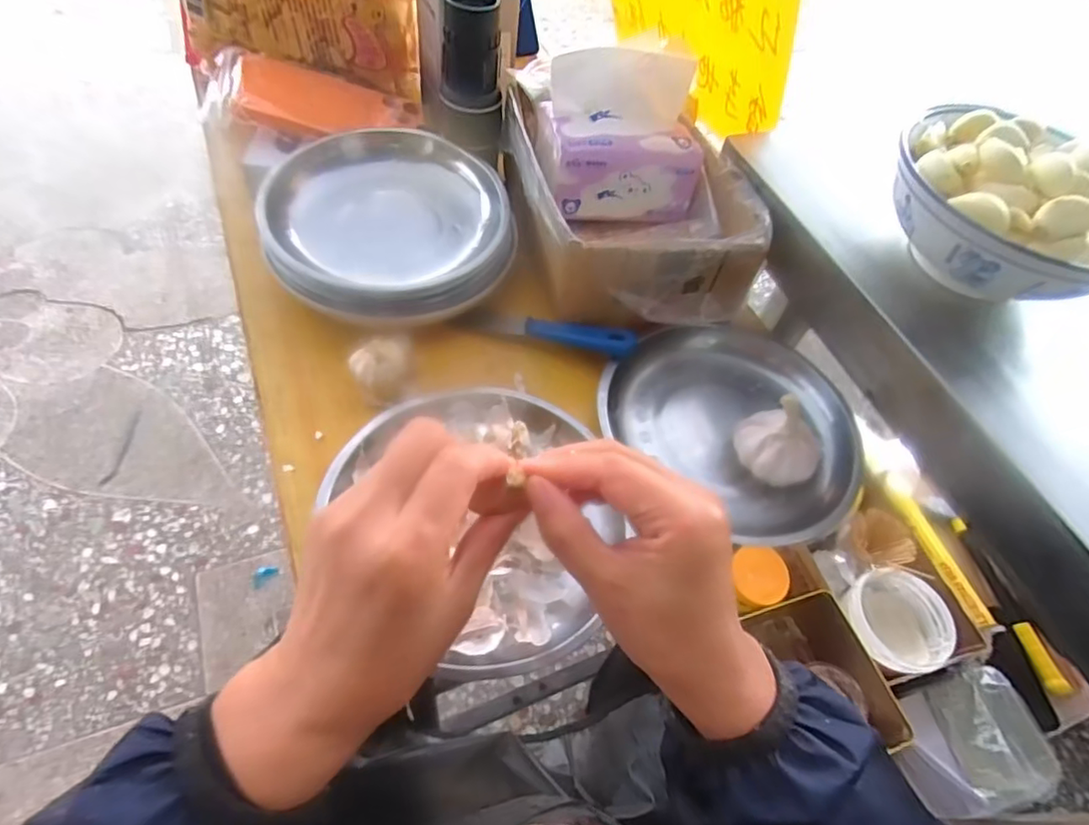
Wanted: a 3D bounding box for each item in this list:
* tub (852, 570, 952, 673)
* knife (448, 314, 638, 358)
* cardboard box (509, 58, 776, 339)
[{"bbox_3d":[0.447,0.274,0.774,0.115,0.095,0.121,4,56,-7],"label":"tub"},{"bbox_3d":[0.000,-0.064,0.459,0.139,0.015,0.019,16,56,1],"label":"knife"},{"bbox_3d":[0.060,-0.180,0.483,0.155,0.076,0.243,-9,59,-15],"label":"cardboard box"}]

